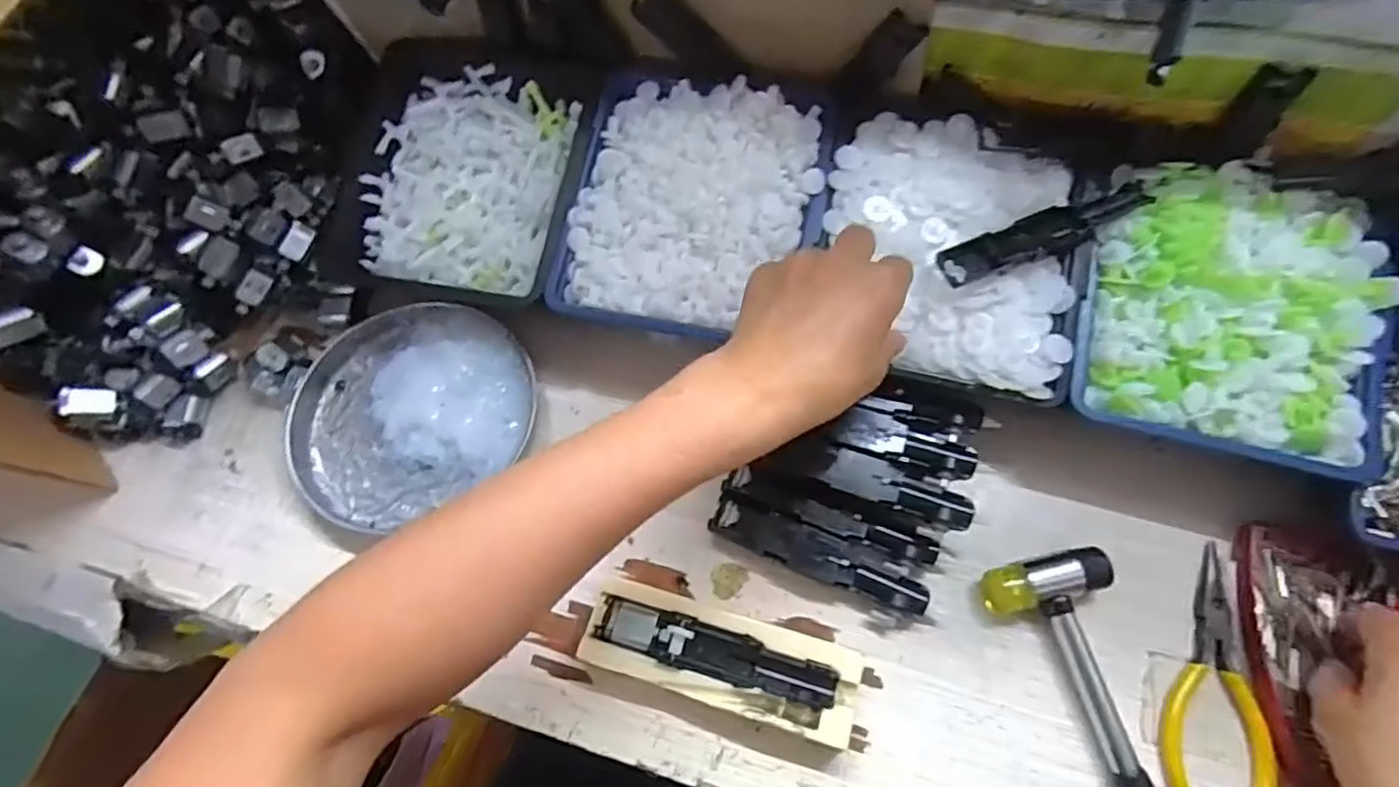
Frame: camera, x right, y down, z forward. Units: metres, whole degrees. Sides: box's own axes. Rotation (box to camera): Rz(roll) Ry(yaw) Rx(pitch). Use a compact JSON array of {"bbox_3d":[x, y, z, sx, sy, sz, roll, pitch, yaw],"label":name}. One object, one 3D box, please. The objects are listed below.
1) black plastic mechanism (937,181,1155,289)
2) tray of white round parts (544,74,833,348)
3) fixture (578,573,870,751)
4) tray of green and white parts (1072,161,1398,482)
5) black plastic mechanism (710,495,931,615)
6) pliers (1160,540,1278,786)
[{"bbox_3d":[0.184,-0.086,0.350,0.114,0.015,0.024,-20,68,-7],"label":"black plastic mechanism"},{"bbox_3d":[-0.003,-0.111,0.389,0.140,0.030,0.153,10,82,9],"label":"tray of white round parts"},{"bbox_3d":[0.011,0.135,0.334,0.135,0.026,0.044,16,69,8],"label":"fixture"},{"bbox_3d":[0.279,-0.046,0.343,0.140,0.041,0.145,13,68,7],"label":"tray of green and white parts"},{"bbox_3d":[0.064,0.087,0.353,0.118,0.015,0.023,19,69,9],"label":"black plastic mechanism"},{"bbox_3d":[0.261,0.141,0.331,0.045,0.009,0.125,15,69,8],"label":"pliers"}]

